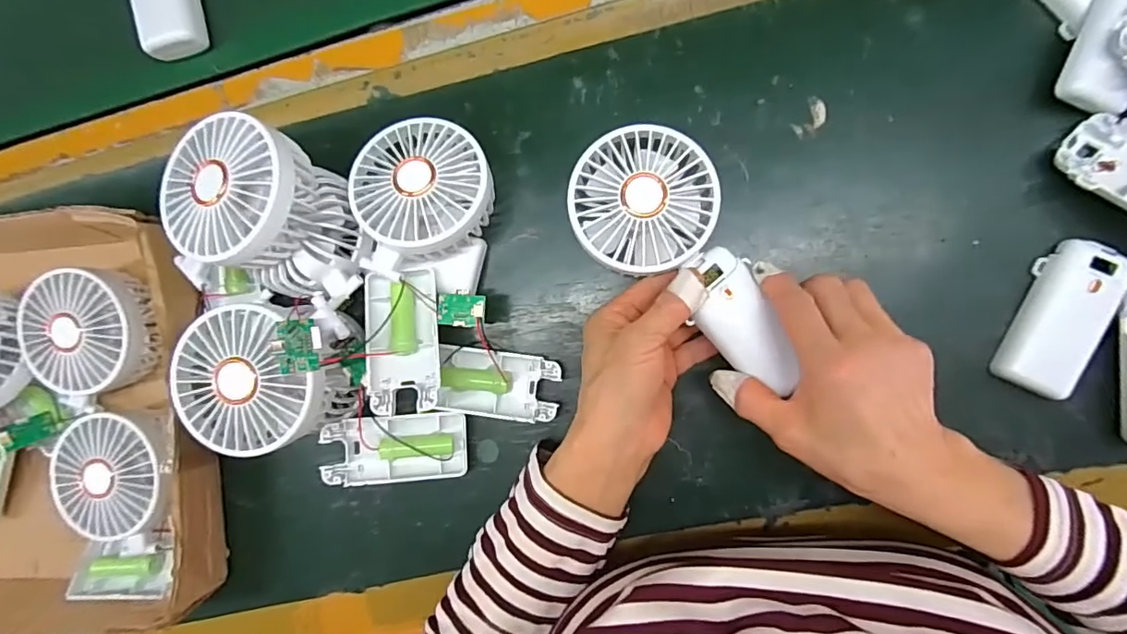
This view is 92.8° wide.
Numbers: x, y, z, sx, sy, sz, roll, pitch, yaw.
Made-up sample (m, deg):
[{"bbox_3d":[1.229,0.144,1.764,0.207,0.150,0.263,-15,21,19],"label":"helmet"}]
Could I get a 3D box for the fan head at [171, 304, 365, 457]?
[{"bbox_3d":[-0.181,0.034,0.329,0.089,0.051,0.087,0,89,7],"label":"fan head"}]

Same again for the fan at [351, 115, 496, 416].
[{"bbox_3d":[-0.085,-0.035,0.352,0.084,0.060,0.177,-4,90,7],"label":"fan"}]

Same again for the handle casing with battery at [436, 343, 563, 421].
[{"bbox_3d":[-0.044,0.046,0.371,0.083,0.019,0.044,7,91,7],"label":"handle casing with battery"}]

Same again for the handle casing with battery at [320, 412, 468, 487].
[{"bbox_3d":[-0.114,0.090,0.368,0.092,0.016,0.046,-1,91,-11],"label":"handle casing with battery"}]

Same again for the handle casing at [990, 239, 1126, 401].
[{"bbox_3d":[0.303,0.002,0.325,0.043,0.015,0.092,23,93,6],"label":"handle casing"}]

